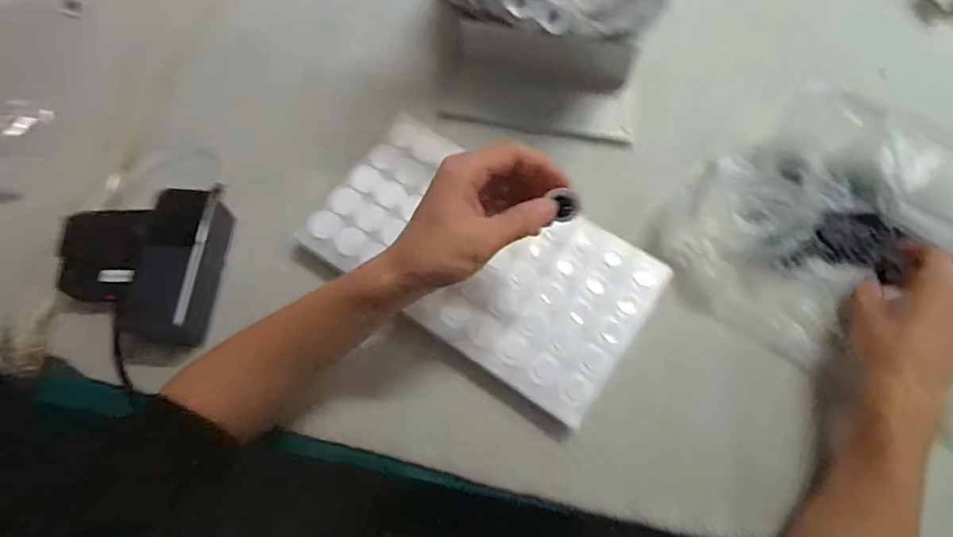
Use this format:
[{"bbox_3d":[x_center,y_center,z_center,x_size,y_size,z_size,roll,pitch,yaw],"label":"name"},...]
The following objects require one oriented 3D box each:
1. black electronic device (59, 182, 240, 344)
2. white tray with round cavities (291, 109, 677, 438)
[{"bbox_3d":[-0.290,-0.013,0.486,0.130,0.053,0.144,7,68,4],"label":"black electronic device"},{"bbox_3d":[0.004,-0.012,0.493,0.291,0.027,0.165,34,73,11],"label":"white tray with round cavities"}]

